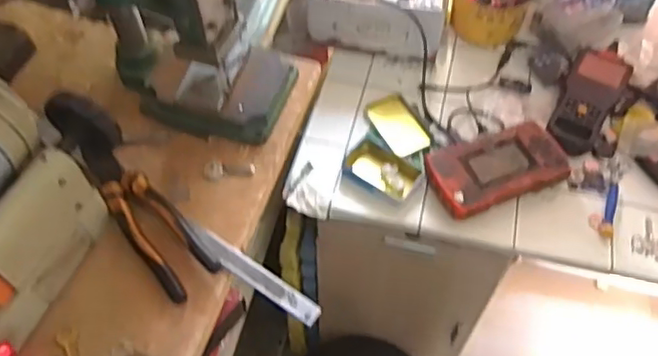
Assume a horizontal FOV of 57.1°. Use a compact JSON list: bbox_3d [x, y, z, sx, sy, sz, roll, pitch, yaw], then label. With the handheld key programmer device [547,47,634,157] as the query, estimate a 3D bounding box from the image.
[{"bbox_3d":[0.367,-0.110,0.858,0.074,0.041,0.194,26,60,15],"label":"handheld key programmer device"}]

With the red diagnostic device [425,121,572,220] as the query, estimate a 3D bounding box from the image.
[{"bbox_3d":[0.220,-0.014,0.800,0.176,0.036,0.104,-19,59,-13],"label":"red diagnostic device"}]

